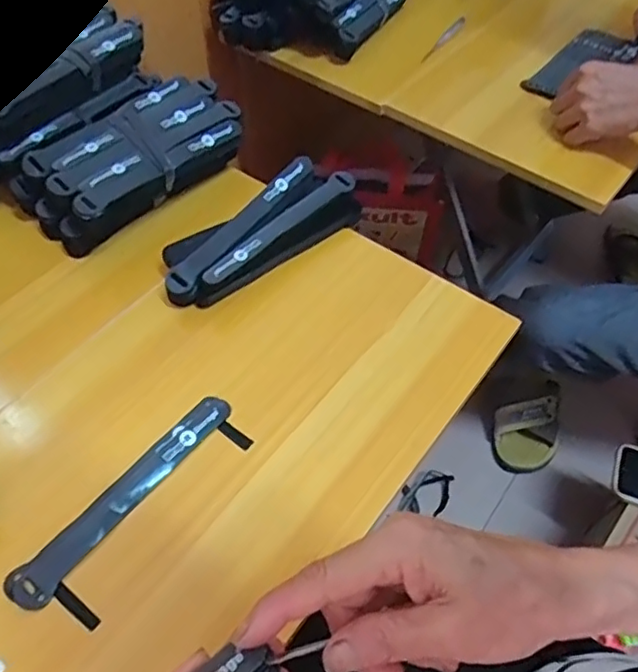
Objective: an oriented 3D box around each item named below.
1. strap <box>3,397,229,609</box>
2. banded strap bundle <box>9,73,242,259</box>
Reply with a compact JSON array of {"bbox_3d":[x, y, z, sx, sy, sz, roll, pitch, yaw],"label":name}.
[{"bbox_3d":[-0.143,0.117,0.446,0.031,0.008,0.196,35,59,22],"label":"strap"},{"bbox_3d":[-0.192,-0.185,0.615,0.128,0.069,0.215,33,58,21],"label":"banded strap bundle"}]

